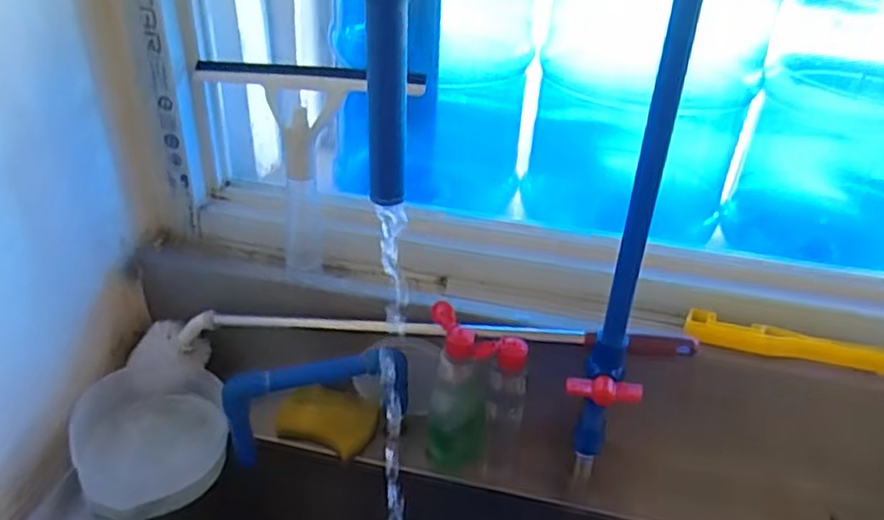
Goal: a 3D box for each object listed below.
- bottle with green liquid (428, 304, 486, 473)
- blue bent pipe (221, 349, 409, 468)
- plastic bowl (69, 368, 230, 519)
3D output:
[{"bbox_3d":[0.016,0.133,0.669,0.056,0.171,0.058,2,34,-3],"label":"bottle with green liquid"},{"bbox_3d":[-0.123,0.143,0.668,0.183,0.101,0.028,-8,35,-17],"label":"blue bent pipe"},{"bbox_3d":[-0.298,0.181,0.679,0.149,0.056,0.151,3,34,-2],"label":"plastic bowl"}]

